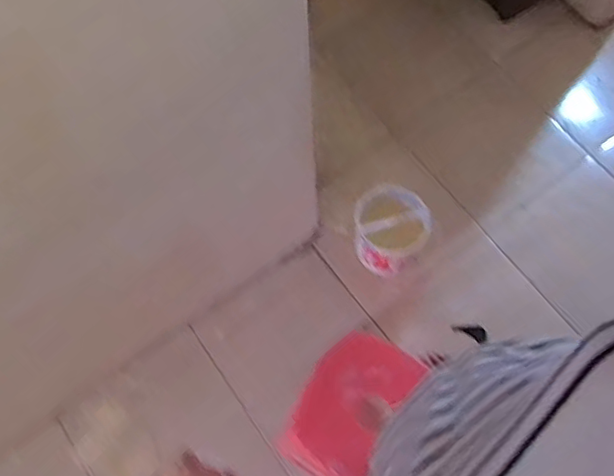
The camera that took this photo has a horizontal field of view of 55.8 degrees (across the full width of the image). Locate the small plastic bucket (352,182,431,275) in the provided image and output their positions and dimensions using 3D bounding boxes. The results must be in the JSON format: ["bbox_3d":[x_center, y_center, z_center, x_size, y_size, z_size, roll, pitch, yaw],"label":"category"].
[{"bbox_3d":[0.215,-0.019,1.487,0.177,0.191,0.180,0,68,0],"label":"small plastic bucket"}]

